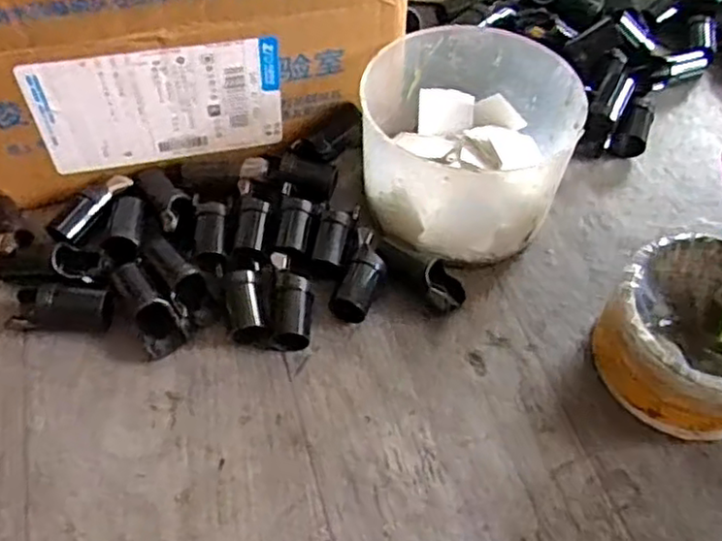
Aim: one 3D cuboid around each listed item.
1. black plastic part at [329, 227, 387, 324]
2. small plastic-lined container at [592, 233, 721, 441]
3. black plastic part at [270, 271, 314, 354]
[{"bbox_3d":[0.001,0.005,0.364,0.020,0.017,0.051,16,56,10],"label":"black plastic part"},{"bbox_3d":[0.160,0.032,0.327,0.083,0.050,0.082,0,55,-1],"label":"small plastic-lined container"},{"bbox_3d":[-0.035,0.022,0.351,0.019,0.020,0.041,1,55,0],"label":"black plastic part"}]

